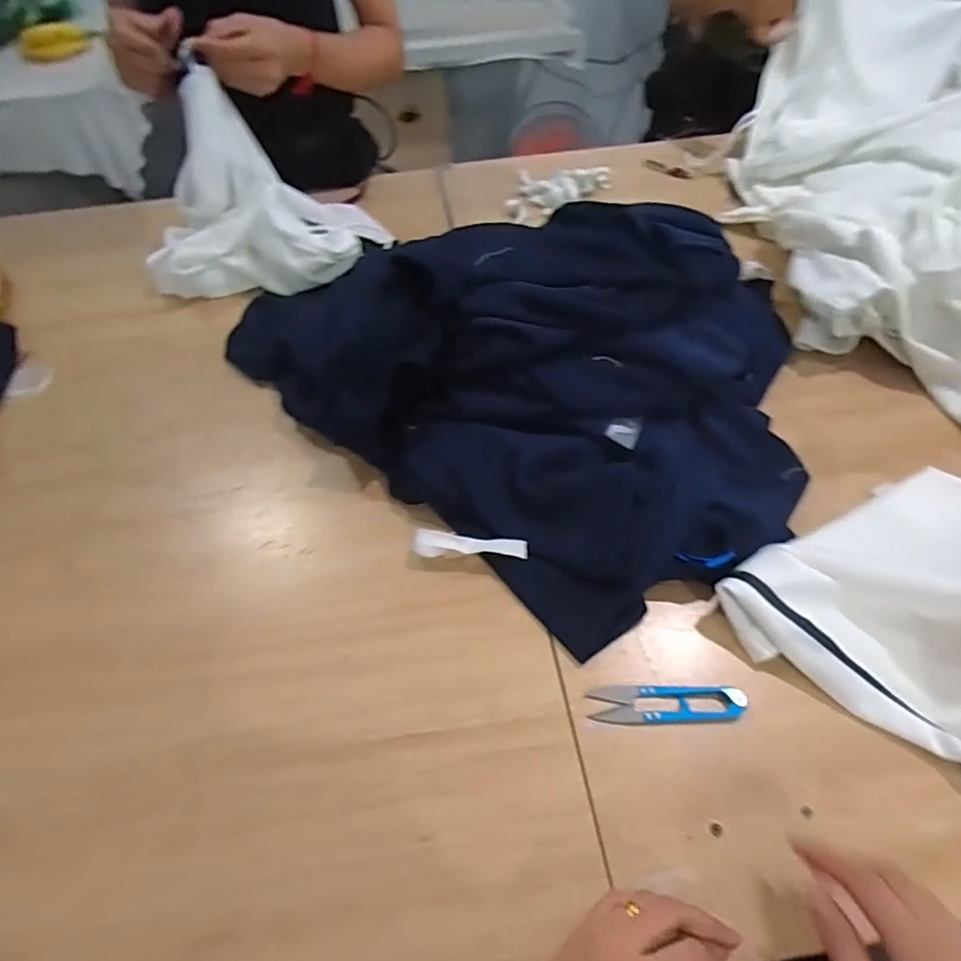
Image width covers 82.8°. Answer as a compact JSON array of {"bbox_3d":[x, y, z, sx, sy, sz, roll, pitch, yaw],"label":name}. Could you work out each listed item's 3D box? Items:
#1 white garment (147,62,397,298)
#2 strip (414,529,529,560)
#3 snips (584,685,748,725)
[{"bbox_3d":[-0.311,-0.389,0.736,0.296,0.196,0.187,6,53,8],"label":"white garment"},{"bbox_3d":[-0.010,0.062,0.520,0.109,0.016,0.020,4,53,7],"label":"strip"},{"bbox_3d":[0.148,0.176,0.431,0.118,0.007,0.028,-1,52,3],"label":"snips"}]

